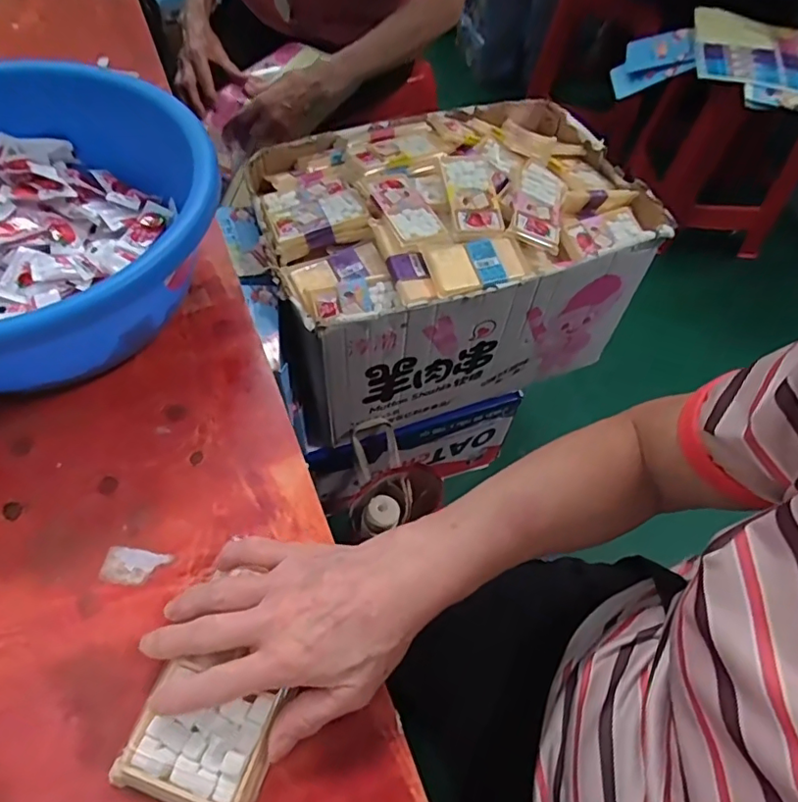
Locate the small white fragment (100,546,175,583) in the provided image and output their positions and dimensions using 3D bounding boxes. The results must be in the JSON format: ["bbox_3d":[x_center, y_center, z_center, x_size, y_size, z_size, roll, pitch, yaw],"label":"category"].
[{"bbox_3d":[-0.176,0.110,0.371,0.042,0.004,0.023,10,56,2],"label":"small white fragment"}]

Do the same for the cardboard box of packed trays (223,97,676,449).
[{"bbox_3d":[0.062,-0.230,0.888,0.544,0.287,0.371,-18,60,-16],"label":"cardboard box of packed trays"}]

